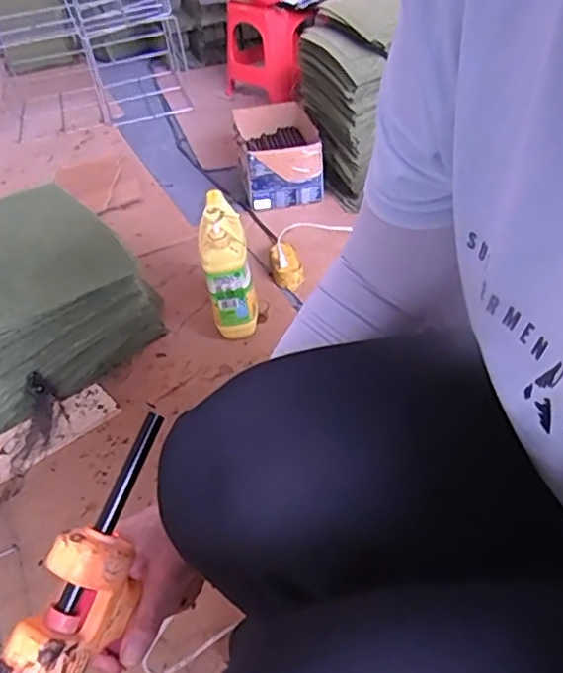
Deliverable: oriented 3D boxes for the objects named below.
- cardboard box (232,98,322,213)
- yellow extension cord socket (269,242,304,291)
[{"bbox_3d":[-0.007,-0.437,1.476,0.190,0.143,0.312,-10,40,-3],"label":"cardboard box"},{"bbox_3d":[0.009,-0.134,1.183,0.058,0.063,0.092,-13,42,-9],"label":"yellow extension cord socket"}]

